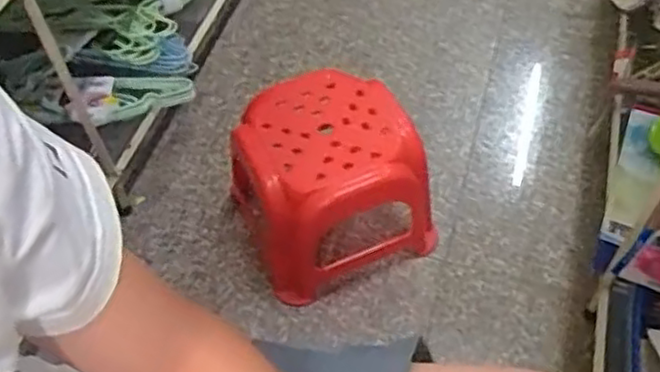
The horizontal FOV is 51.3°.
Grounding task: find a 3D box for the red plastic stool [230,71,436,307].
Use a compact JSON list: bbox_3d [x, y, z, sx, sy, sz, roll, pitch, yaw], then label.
[{"bbox_3d":[-0.004,-0.004,1.009,0.242,0.214,0.236,-19,55,-11],"label":"red plastic stool"}]

